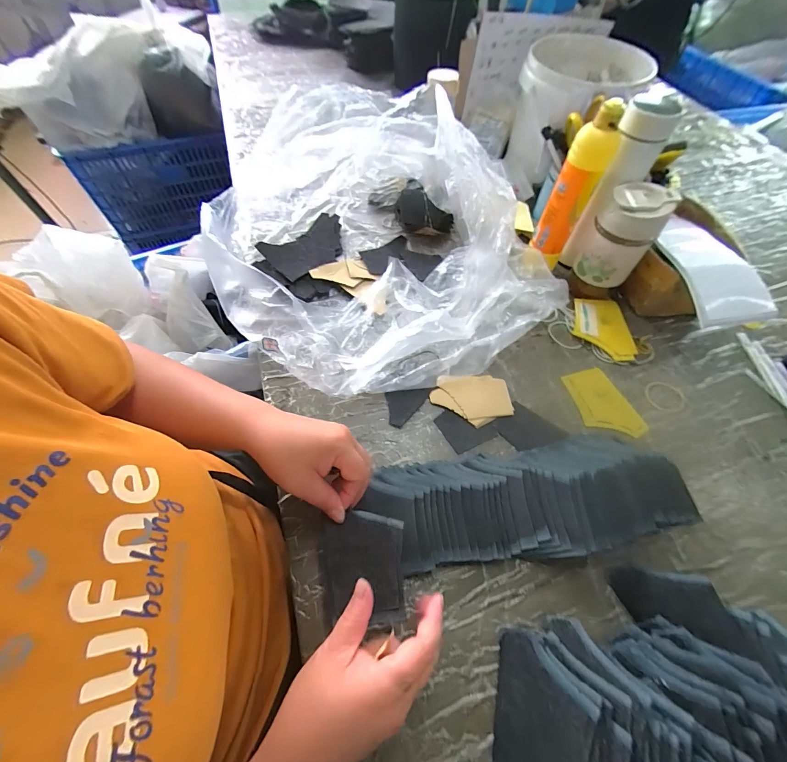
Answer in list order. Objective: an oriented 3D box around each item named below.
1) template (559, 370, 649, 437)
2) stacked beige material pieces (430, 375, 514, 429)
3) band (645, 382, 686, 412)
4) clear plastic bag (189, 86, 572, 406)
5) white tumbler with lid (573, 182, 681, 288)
[{"bbox_3d":[0.282,0.031,0.464,0.067,0.004,0.104,-17,60,-6],"label":"template"},{"bbox_3d":[0.104,0.025,0.454,0.102,0.008,0.069,-3,63,-4],"label":"stacked beige material pieces"},{"bbox_3d":[0.374,0.021,0.471,0.053,0.004,0.047,6,58,3],"label":"band"},{"bbox_3d":[-0.054,-0.233,0.511,0.430,0.169,0.518,-22,61,-14],"label":"clear plastic bag"},{"bbox_3d":[0.329,-0.203,0.507,0.078,0.149,0.072,1,58,-1],"label":"white tumbler with lid"}]

